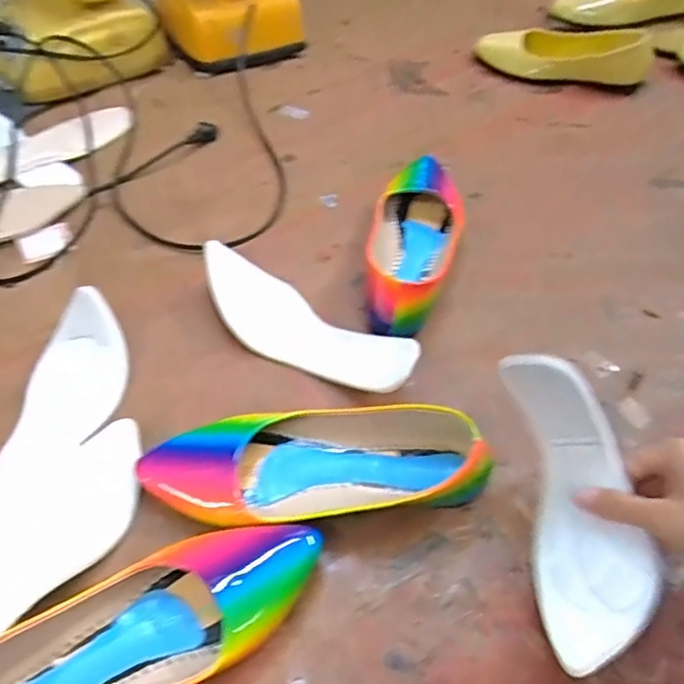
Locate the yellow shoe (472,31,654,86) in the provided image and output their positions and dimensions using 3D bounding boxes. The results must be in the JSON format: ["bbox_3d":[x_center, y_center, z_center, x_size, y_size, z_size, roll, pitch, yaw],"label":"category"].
[{"bbox_3d":[0.313,-0.420,0.868,0.253,0.074,0.059,23,52,32],"label":"yellow shoe"}]

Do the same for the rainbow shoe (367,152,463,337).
[{"bbox_3d":[0.073,-0.106,0.596,0.087,0.063,0.252,12,51,8],"label":"rainbow shoe"}]

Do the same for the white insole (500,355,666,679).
[{"bbox_3d":[0.152,0.103,0.393,0.069,0.079,0.180,-5,74,-6],"label":"white insole"}]

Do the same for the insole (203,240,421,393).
[{"bbox_3d":[-0.036,-0.017,0.524,0.218,0.043,0.069,27,55,19],"label":"insole"}]

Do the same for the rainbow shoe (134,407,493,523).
[{"bbox_3d":[-0.023,0.084,0.431,0.242,0.062,0.091,-5,51,-6],"label":"rainbow shoe"}]

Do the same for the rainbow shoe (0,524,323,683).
[{"bbox_3d":[-0.126,0.181,0.363,0.249,0.052,0.084,-22,54,-19],"label":"rainbow shoe"}]

